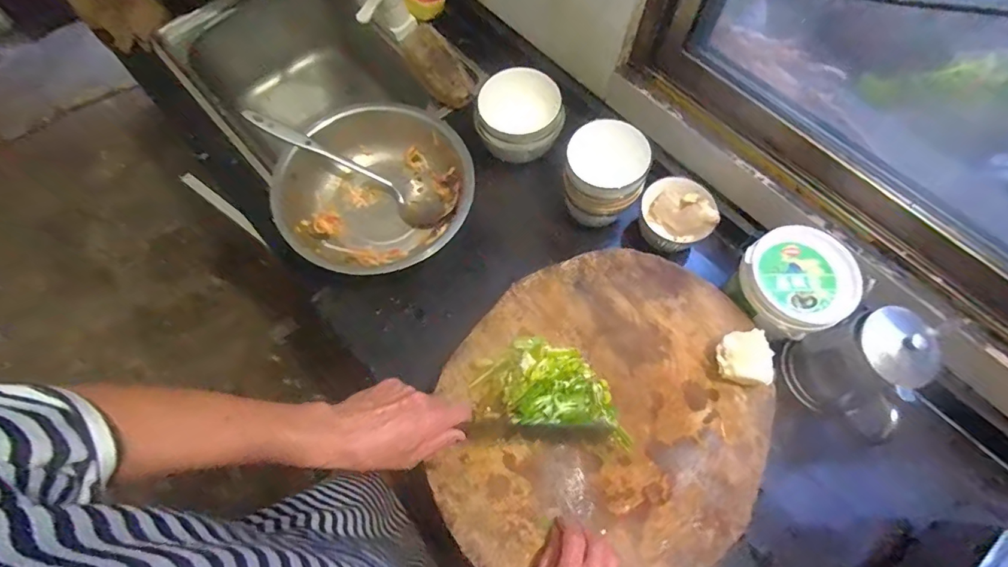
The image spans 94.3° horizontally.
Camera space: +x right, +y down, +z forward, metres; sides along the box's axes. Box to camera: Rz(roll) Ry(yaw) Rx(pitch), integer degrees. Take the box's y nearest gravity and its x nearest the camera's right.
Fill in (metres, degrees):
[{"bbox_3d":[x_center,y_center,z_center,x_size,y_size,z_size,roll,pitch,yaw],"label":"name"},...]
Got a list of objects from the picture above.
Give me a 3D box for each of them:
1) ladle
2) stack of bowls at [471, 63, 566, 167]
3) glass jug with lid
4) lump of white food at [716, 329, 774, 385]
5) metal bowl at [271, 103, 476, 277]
[{"bbox_3d":[-0.228,-0.178,0.710,0.305,0.070,0.077,29,68,-13],"label":"ladle"},{"bbox_3d":[0.018,-0.262,0.727,0.127,0.082,0.118,-14,68,-7],"label":"stack of bowls"},{"bbox_3d":[0.438,0.108,0.560,0.102,0.140,0.127,-19,69,-9],"label":"glass jug with lid"},{"bbox_3d":[0.279,0.087,0.544,0.065,0.046,0.052,2,67,0],"label":"lump of white food"},{"bbox_3d":[-0.182,-0.132,0.707,0.262,0.091,0.272,0,67,-1],"label":"metal bowl"}]

